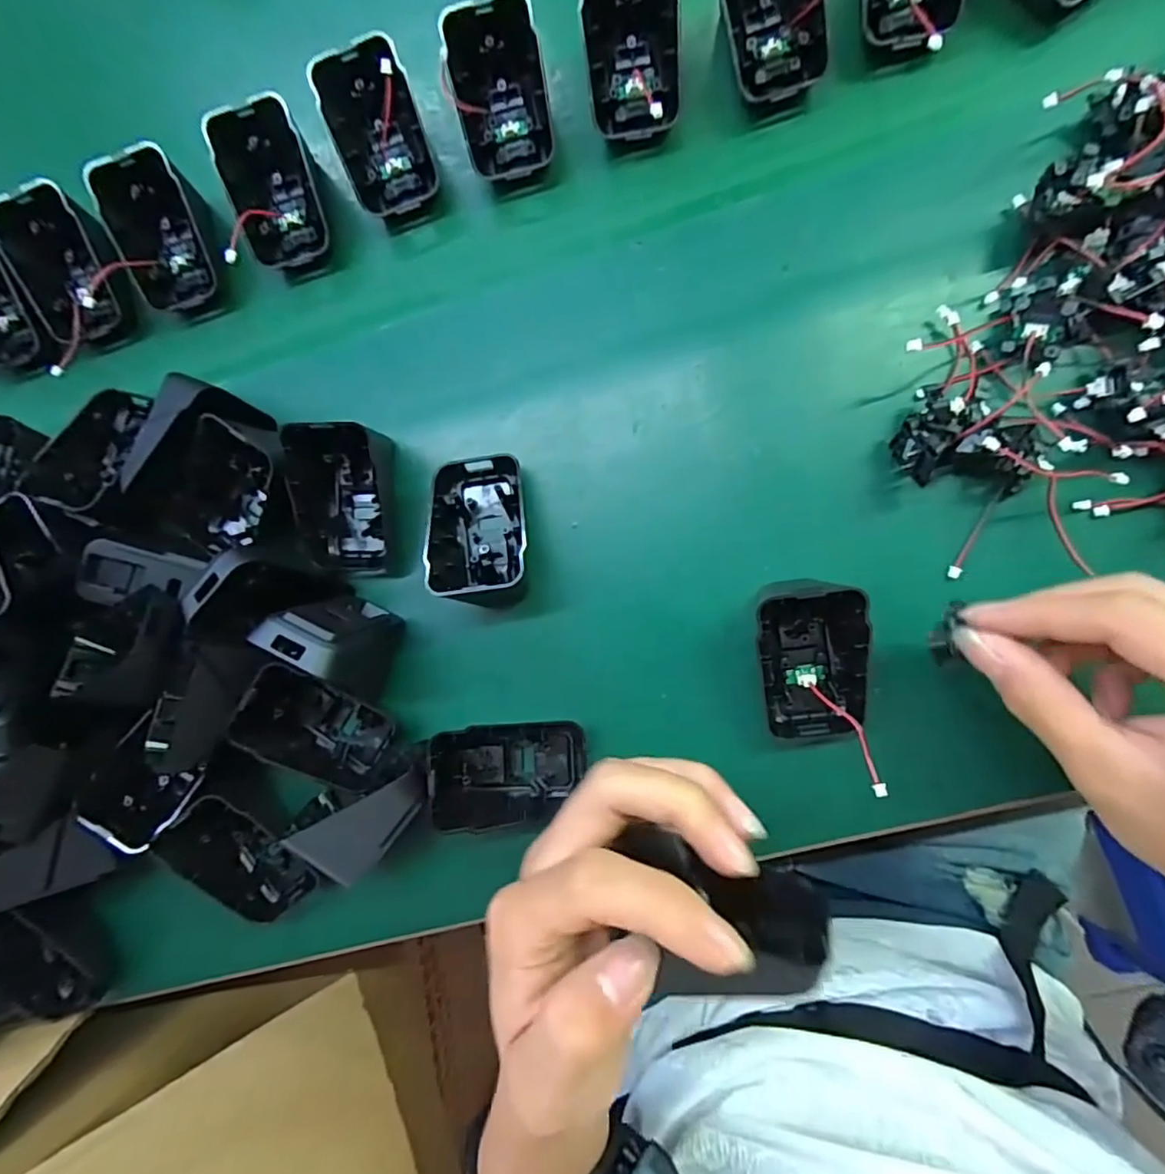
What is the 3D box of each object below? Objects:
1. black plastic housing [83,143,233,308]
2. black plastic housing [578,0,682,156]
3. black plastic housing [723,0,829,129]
[{"bbox_3d":[-0.215,-0.180,0.312,0.045,0.029,0.069,-14,89,6],"label":"black plastic housing"},{"bbox_3d":[0.024,-0.251,0.290,0.044,0.037,0.066,-7,90,6],"label":"black plastic housing"},{"bbox_3d":[0.086,-0.262,0.281,0.044,0.037,0.067,-12,89,6],"label":"black plastic housing"}]

